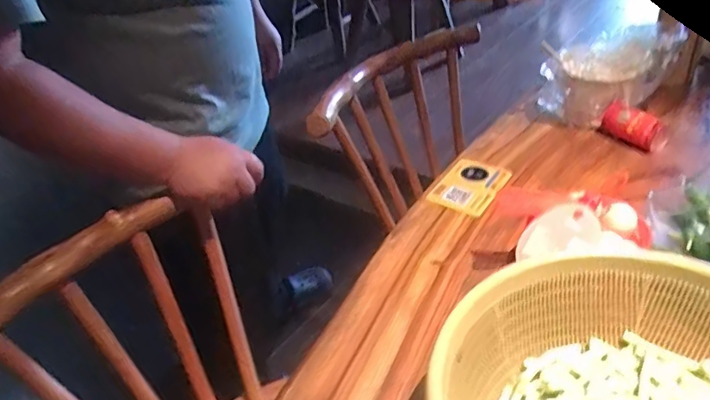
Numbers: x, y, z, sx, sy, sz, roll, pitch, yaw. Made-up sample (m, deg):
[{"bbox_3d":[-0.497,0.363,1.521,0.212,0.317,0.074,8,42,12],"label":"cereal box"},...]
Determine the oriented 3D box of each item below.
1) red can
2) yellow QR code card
[{"bbox_3d":[0.444,-0.117,0.888,0.053,0.051,0.099,-25,39,-21],"label":"red can"},{"bbox_3d":[0.173,-0.019,0.837,0.087,0.006,0.111,23,51,29],"label":"yellow QR code card"}]

